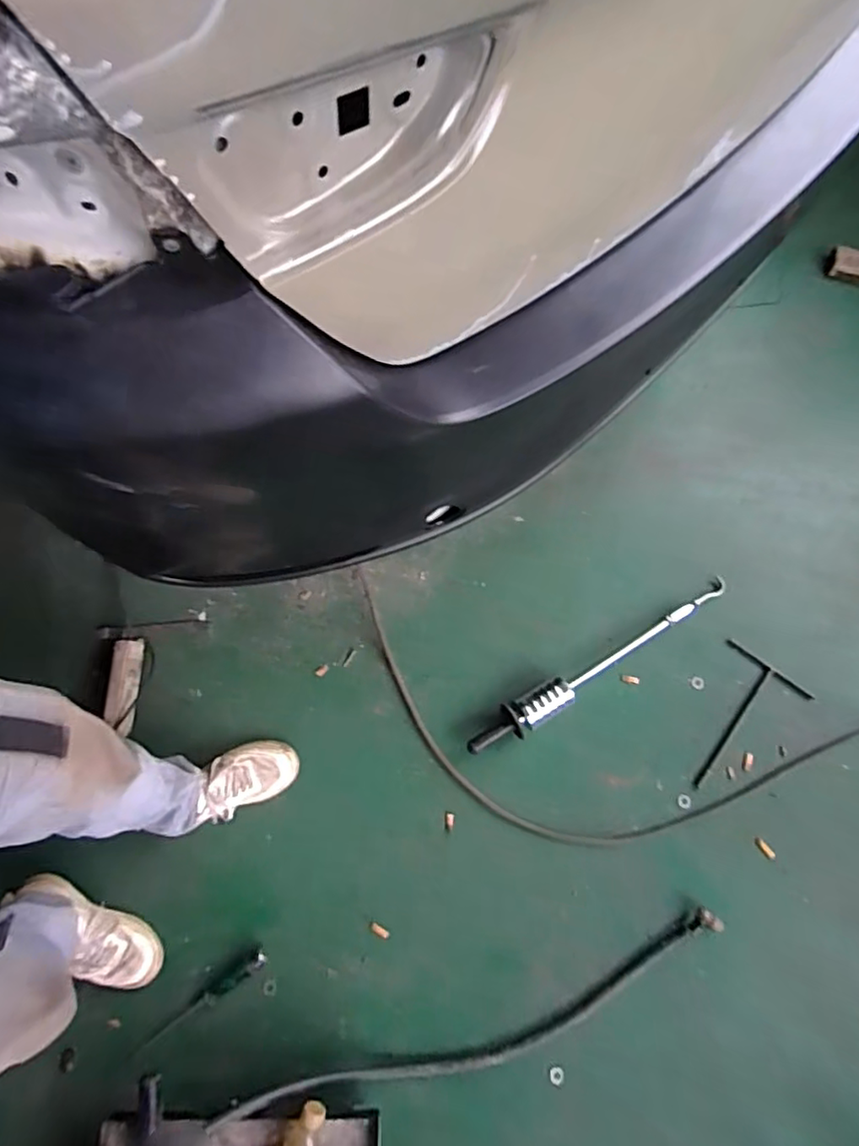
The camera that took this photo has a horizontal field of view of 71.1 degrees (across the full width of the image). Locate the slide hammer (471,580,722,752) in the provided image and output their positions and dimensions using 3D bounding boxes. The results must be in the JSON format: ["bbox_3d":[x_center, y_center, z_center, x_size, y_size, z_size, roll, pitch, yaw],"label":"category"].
[{"bbox_3d":[0.345,0.164,1.170,0.638,0.055,0.064,-32,78,-10],"label":"slide hammer"}]

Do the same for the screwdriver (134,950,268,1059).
[{"bbox_3d":[-0.370,0.705,0.988,0.221,0.029,0.031,-37,78,-11],"label":"screwdriver"}]

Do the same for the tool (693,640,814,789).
[{"bbox_3d":[0.597,0.297,1.167,0.183,0.013,0.287,37,77,8],"label":"tool"}]

